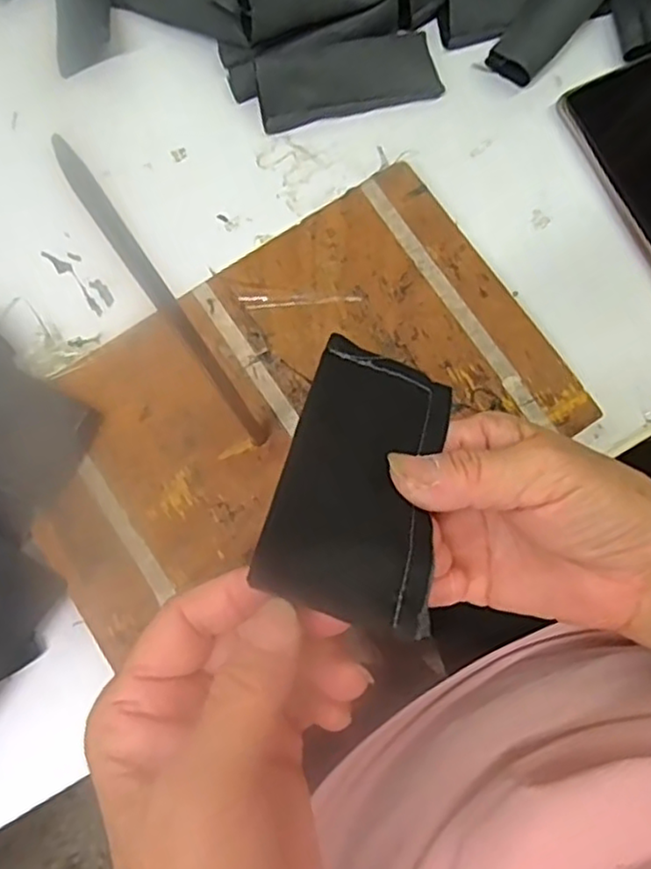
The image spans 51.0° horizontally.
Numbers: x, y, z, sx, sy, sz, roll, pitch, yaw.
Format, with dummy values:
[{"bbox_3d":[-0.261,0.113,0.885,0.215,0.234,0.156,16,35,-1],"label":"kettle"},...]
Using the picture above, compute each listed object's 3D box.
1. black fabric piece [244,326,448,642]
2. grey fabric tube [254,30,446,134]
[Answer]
[{"bbox_3d":[0.015,0.010,0.237,0.052,0.016,0.113,11,47,3],"label":"black fabric piece"},{"bbox_3d":[0.013,-0.206,0.386,0.102,0.028,0.041,-15,79,-2],"label":"grey fabric tube"}]

